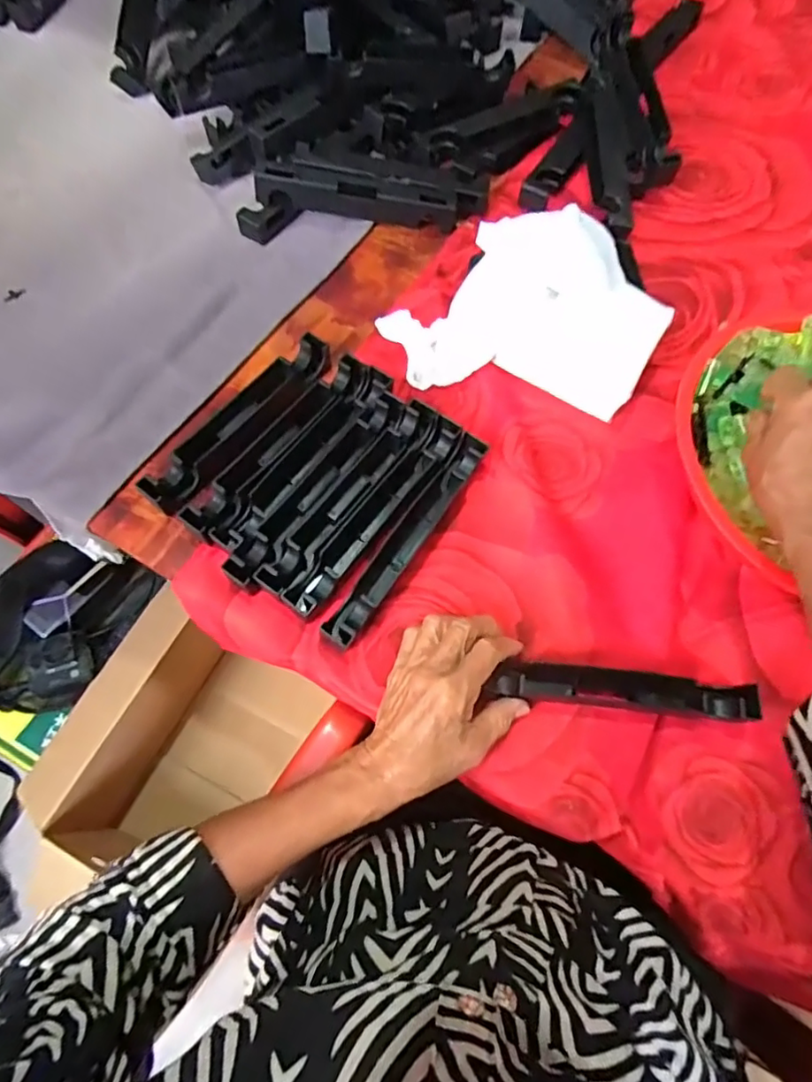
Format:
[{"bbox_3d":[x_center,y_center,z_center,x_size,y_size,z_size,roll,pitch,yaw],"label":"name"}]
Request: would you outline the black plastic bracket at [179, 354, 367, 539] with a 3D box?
[{"bbox_3d":[-0.101,-0.078,0.464,0.034,0.025,0.192,38,71,13],"label":"black plastic bracket"}]

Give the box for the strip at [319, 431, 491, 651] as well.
[{"bbox_3d":[0.002,-0.004,0.441,0.023,0.023,0.192,33,70,12],"label":"strip"}]

